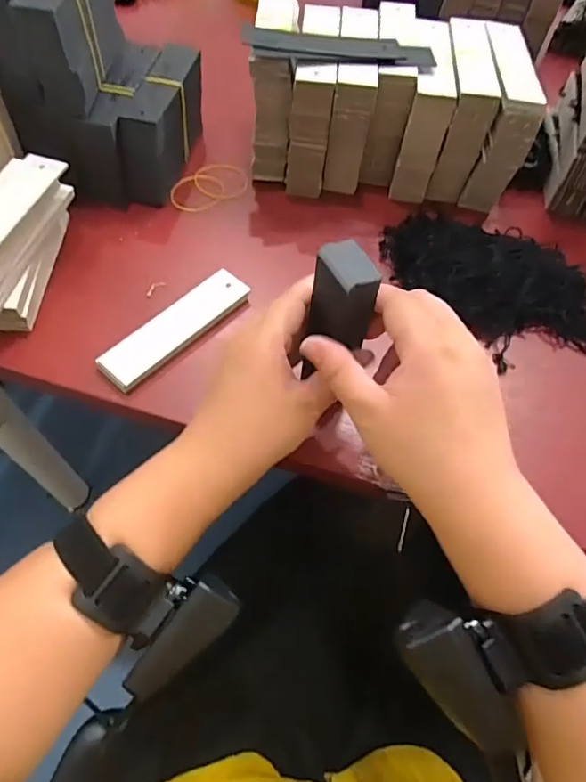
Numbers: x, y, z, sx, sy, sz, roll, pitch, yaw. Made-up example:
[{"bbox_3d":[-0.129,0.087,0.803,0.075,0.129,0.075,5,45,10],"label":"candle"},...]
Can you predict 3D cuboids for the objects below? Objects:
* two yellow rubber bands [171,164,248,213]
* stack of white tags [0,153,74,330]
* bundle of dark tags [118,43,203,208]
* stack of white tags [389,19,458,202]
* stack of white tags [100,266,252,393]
[{"bbox_3d":[-0.078,-0.195,0.493,0.055,0.008,0.086,28,61,12],"label":"two yellow rubber bands"},{"bbox_3d":[-0.208,-0.108,0.387,0.045,0.062,0.133,11,59,3],"label":"stack of white tags"},{"bbox_3d":[-0.117,-0.242,0.473,0.033,0.071,0.141,12,59,3],"label":"bundle of dark tags"},{"bbox_3d":[0.122,-0.267,0.491,0.033,0.101,0.125,7,59,0],"label":"stack of white tags"},{"bbox_3d":[-0.086,-0.049,0.388,0.034,0.009,0.128,38,64,17],"label":"stack of white tags"}]

